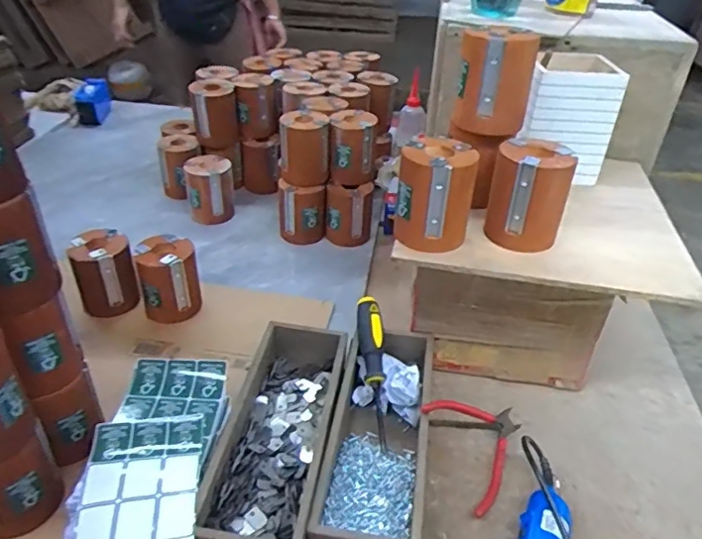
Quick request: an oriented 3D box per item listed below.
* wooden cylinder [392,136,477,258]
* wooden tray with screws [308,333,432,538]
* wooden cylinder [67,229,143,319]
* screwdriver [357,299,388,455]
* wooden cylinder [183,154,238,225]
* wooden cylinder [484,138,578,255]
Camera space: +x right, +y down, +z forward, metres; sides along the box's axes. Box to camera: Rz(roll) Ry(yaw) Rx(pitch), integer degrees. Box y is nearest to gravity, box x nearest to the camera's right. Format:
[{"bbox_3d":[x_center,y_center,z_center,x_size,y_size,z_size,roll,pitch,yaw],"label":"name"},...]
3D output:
[{"bbox_3d":[0.089,-0.080,0.591,0.081,0.098,0.074,8,36,7],"label":"wooden cylinder"},{"bbox_3d":[0.030,0.182,0.603,0.100,0.069,0.279,5,35,7],"label":"wooden tray with screws"},{"bbox_3d":[-0.350,0.007,0.796,0.079,0.108,0.077,-13,38,-22],"label":"wooden cylinder"},{"bbox_3d":[0.028,0.118,0.661,0.030,0.025,0.180,-3,66,-5],"label":"screwdriver"},{"bbox_3d":[-0.253,-0.144,0.998,0.083,0.097,0.071,-8,37,-15],"label":"wooden cylinder"},{"bbox_3d":[0.192,-0.081,0.600,0.081,0.099,0.069,14,37,15],"label":"wooden cylinder"}]

